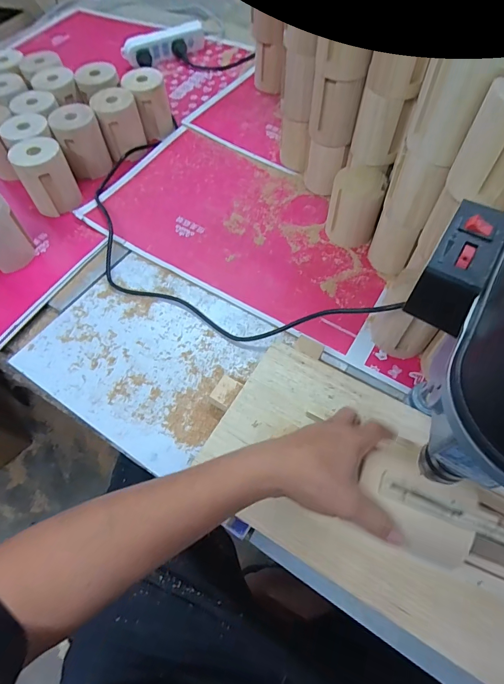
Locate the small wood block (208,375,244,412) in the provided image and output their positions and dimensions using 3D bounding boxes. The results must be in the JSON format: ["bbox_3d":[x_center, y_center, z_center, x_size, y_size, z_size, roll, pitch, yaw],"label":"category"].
[{"bbox_3d":[-0.033,0.069,0.481,0.030,0.030,0.040,28,65,15],"label":"small wood block"}]

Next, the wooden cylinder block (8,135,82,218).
[{"bbox_3d":[-0.344,-0.278,0.632,0.077,0.101,0.077,-27,64,-14],"label":"wooden cylinder block"}]

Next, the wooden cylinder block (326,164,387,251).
[{"bbox_3d":[0.163,-0.215,0.602,0.075,0.106,0.077,13,62,8],"label":"wooden cylinder block"}]

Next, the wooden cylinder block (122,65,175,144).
[{"bbox_3d":[-0.203,-0.473,0.751,0.081,0.099,0.090,-19,62,-10],"label":"wooden cylinder block"}]

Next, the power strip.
[{"bbox_3d":[-0.208,-0.706,0.906,0.204,0.059,0.052,-22,63,-12],"label":"power strip"}]

